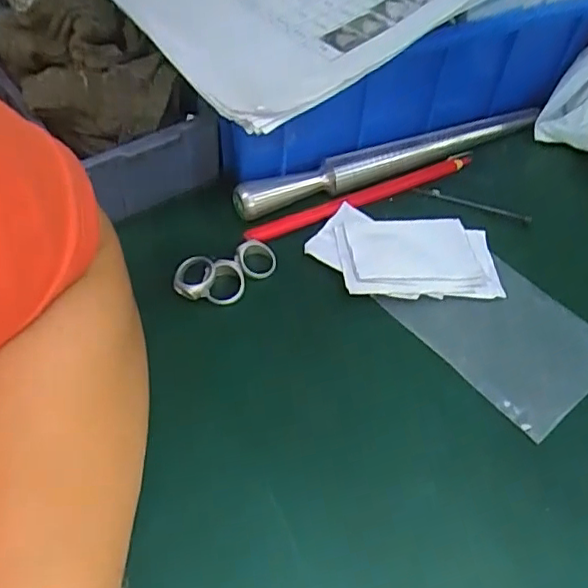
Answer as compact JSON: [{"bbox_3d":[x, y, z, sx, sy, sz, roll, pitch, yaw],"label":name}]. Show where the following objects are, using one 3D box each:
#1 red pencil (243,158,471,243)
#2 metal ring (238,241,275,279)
[{"bbox_3d":[0.043,-0.062,0.373,0.161,0.010,0.014,-23,56,-19],"label":"red pencil"},{"bbox_3d":[-0.021,-0.020,0.339,0.020,0.005,0.023,-10,80,-23],"label":"metal ring"}]

